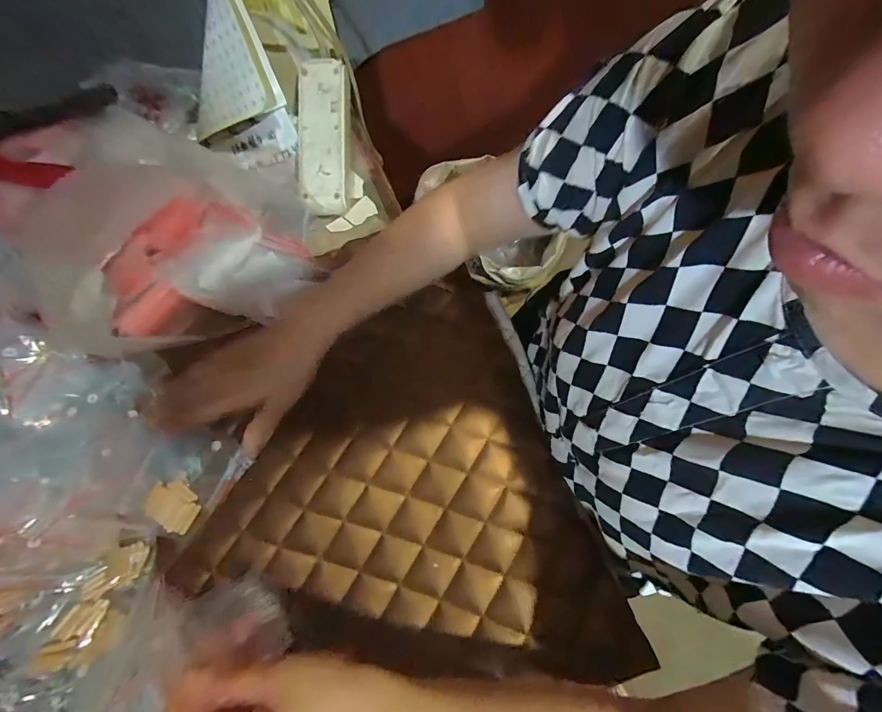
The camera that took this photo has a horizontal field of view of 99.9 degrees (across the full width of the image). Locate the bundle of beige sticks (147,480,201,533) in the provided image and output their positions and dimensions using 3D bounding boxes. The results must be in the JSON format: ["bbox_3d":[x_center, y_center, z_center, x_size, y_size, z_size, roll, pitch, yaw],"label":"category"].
[{"bbox_3d":[-0.274,0.153,0.379,0.054,0.006,0.040,29,76,10],"label":"bundle of beige sticks"}]

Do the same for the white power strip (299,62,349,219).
[{"bbox_3d":[-0.150,-0.278,0.473,0.056,0.026,0.186,0,90,2],"label":"white power strip"}]

